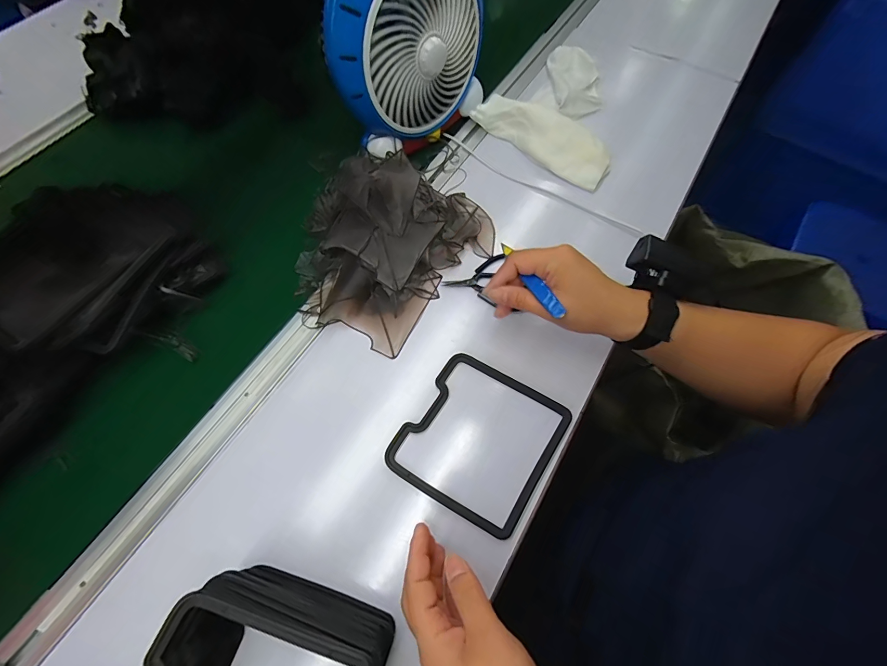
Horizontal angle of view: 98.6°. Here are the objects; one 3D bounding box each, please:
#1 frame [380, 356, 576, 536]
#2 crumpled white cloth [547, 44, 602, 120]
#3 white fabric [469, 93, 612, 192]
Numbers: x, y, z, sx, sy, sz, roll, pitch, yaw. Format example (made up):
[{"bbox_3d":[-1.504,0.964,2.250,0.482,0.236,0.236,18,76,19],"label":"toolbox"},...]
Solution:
[{"bbox_3d":[0.037,0.108,0.397,0.148,0.005,0.148,29,69,12],"label":"frame"},{"bbox_3d":[0.216,-0.408,0.620,0.079,0.030,0.144,-4,66,-2],"label":"crumpled white cloth"},{"bbox_3d":[0.142,-0.289,0.553,0.217,0.050,0.069,33,70,14],"label":"white fabric"}]

